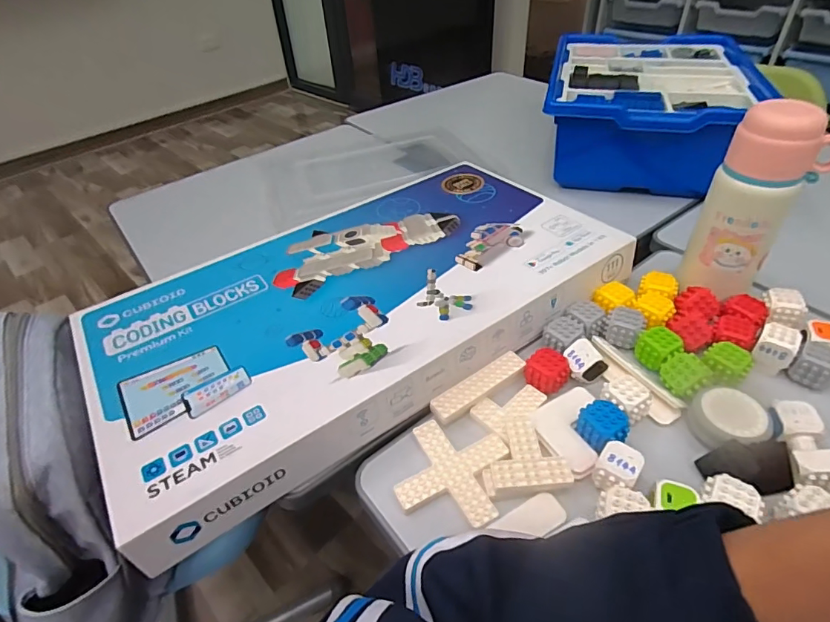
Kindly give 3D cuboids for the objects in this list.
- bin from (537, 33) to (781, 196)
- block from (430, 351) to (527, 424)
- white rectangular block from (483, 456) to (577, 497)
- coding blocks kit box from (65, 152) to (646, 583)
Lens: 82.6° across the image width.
[{"bbox_3d":[0.381,-0.342,0.797,0.291,0.130,0.401,9,43,15],"label":"bin"},{"bbox_3d":[0.061,0.073,0.453,0.105,0.011,0.025,-28,47,-24],"label":"block"},{"bbox_3d":[0.092,0.133,0.384,0.069,0.008,0.024,-5,42,-1],"label":"white rectangular block"},{"bbox_3d":[-0.061,-0.016,0.528,0.529,0.059,0.308,-26,46,-22],"label":"coding blocks kit box"}]

